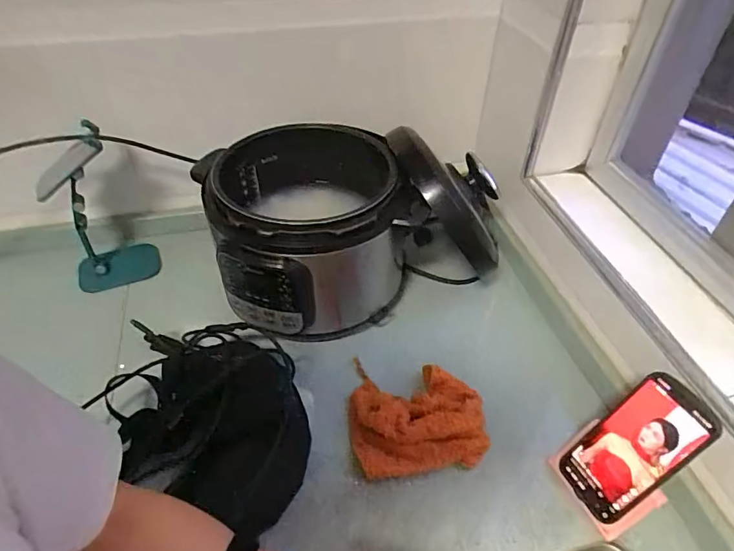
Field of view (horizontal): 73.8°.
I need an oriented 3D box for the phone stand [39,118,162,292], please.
[{"bbox_3d":[-0.414,-0.090,0.746,0.120,0.240,0.087,-20,48,-20],"label":"phone stand"}]

